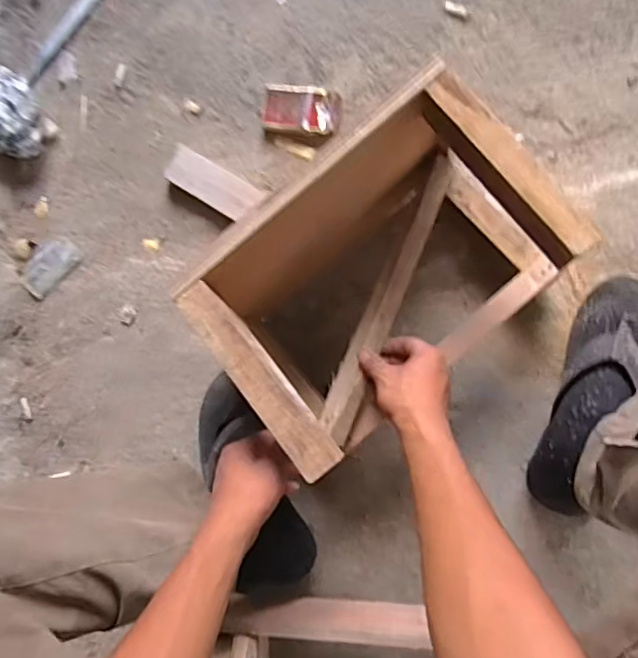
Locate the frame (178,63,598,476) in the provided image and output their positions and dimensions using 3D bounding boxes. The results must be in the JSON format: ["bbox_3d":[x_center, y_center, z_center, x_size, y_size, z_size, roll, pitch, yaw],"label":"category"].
[{"bbox_3d":[0.062,-0.047,0.582,0.315,0.198,0.219,-41,81,4],"label":"frame"}]

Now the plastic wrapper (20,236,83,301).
[{"bbox_3d":[-0.372,-0.088,0.791,0.052,0.014,0.089,44,93,9],"label":"plastic wrapper"}]

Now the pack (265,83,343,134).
[{"bbox_3d":[-0.023,-0.280,0.734,0.097,0.026,0.055,9,87,9],"label":"pack"}]

